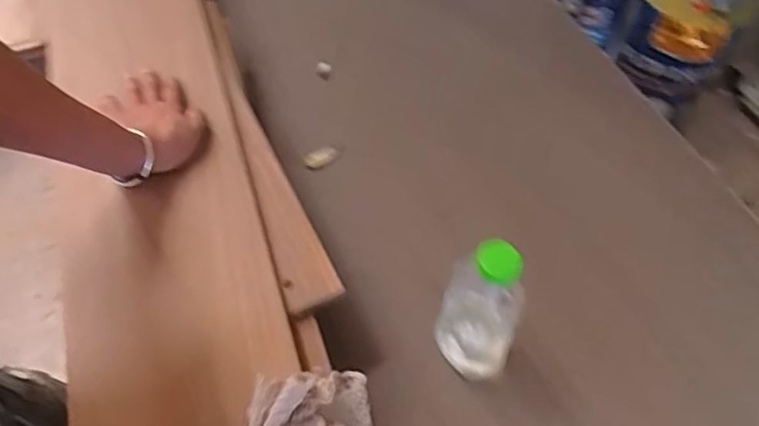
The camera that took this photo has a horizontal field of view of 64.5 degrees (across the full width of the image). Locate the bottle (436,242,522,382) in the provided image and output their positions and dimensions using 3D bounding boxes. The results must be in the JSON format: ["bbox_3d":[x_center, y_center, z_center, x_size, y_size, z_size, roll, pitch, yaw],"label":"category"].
[{"bbox_3d":[0.105,0.099,0.635,0.078,0.203,0.063,18,58,13],"label":"bottle"}]

